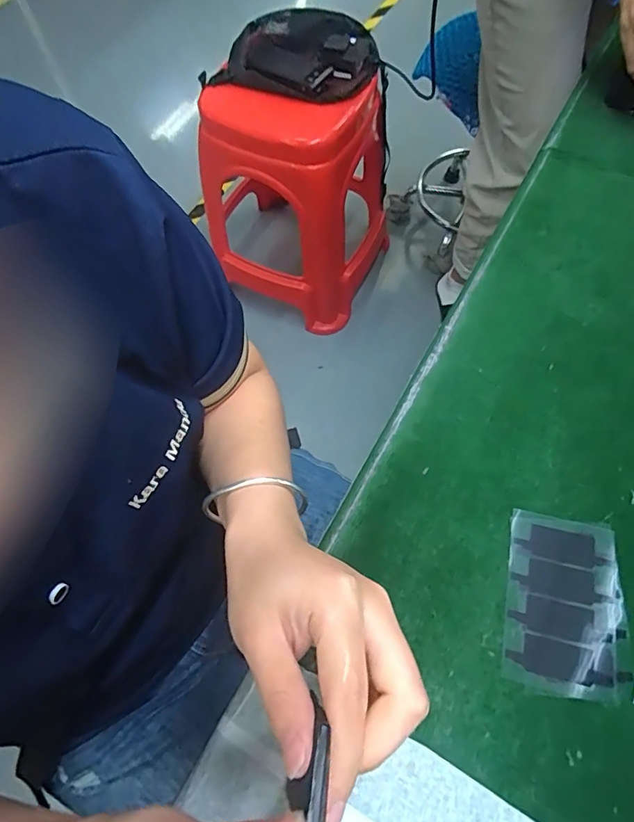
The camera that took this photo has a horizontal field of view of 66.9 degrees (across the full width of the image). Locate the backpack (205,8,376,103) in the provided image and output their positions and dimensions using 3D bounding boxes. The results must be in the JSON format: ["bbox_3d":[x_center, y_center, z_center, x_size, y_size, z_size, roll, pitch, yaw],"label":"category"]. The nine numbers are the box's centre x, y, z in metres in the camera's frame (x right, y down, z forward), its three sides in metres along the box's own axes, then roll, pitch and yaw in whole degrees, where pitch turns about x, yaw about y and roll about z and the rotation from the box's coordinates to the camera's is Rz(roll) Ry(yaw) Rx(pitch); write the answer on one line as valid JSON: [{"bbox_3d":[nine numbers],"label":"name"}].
[{"bbox_3d":[-0.030,-0.696,0.935,0.275,0.091,0.240,16,67,9],"label":"backpack"}]

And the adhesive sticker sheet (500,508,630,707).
[{"bbox_3d":[0.144,0.111,0.279,0.066,0.004,0.098,8,65,7],"label":"adhesive sticker sheet"}]

